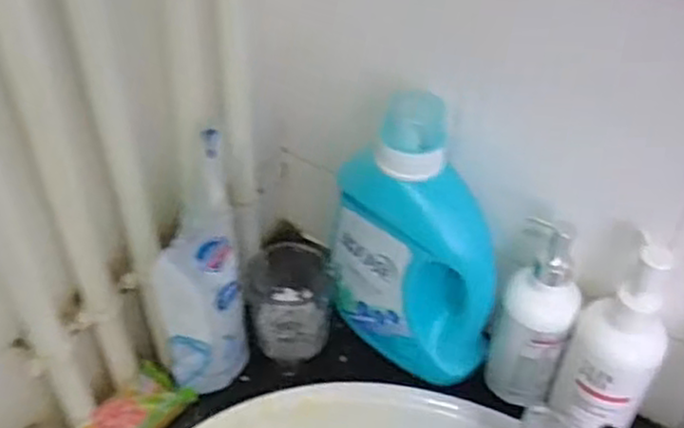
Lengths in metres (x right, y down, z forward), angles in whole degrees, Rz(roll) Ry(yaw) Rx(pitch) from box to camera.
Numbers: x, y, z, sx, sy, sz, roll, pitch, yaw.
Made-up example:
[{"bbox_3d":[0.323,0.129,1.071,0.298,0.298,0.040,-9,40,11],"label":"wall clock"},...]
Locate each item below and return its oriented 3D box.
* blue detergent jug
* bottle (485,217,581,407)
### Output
[{"bbox_3d":[0.068,0.023,0.666,0.166,0.249,0.083,31,49,28],"label":"blue detergent jug"},{"bbox_3d":[0.173,0.095,0.653,0.065,0.189,0.060,15,43,14],"label":"bottle"}]

